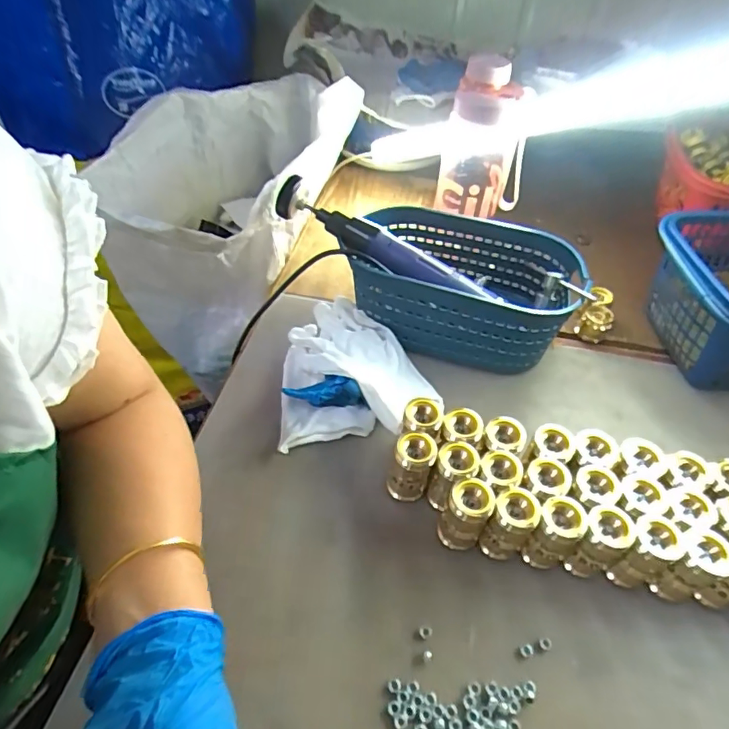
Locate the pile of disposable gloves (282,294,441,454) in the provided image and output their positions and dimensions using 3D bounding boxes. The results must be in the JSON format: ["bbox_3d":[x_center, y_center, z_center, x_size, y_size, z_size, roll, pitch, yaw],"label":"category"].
[{"bbox_3d":[-0.008,-0.004,0.481,0.140,0.056,0.158,-2,50,-7],"label":"pile of disposable gloves"}]

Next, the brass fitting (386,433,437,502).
[{"bbox_3d":[0.038,0.085,0.408,0.030,0.061,0.030,21,51,13],"label":"brass fitting"}]

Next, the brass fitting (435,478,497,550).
[{"bbox_3d":[0.076,0.114,0.383,0.031,0.061,0.032,3,49,-3],"label":"brass fitting"}]

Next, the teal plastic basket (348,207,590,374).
[{"bbox_3d":[0.104,-0.081,0.534,0.213,0.084,0.145,12,49,5],"label":"teal plastic basket"}]

